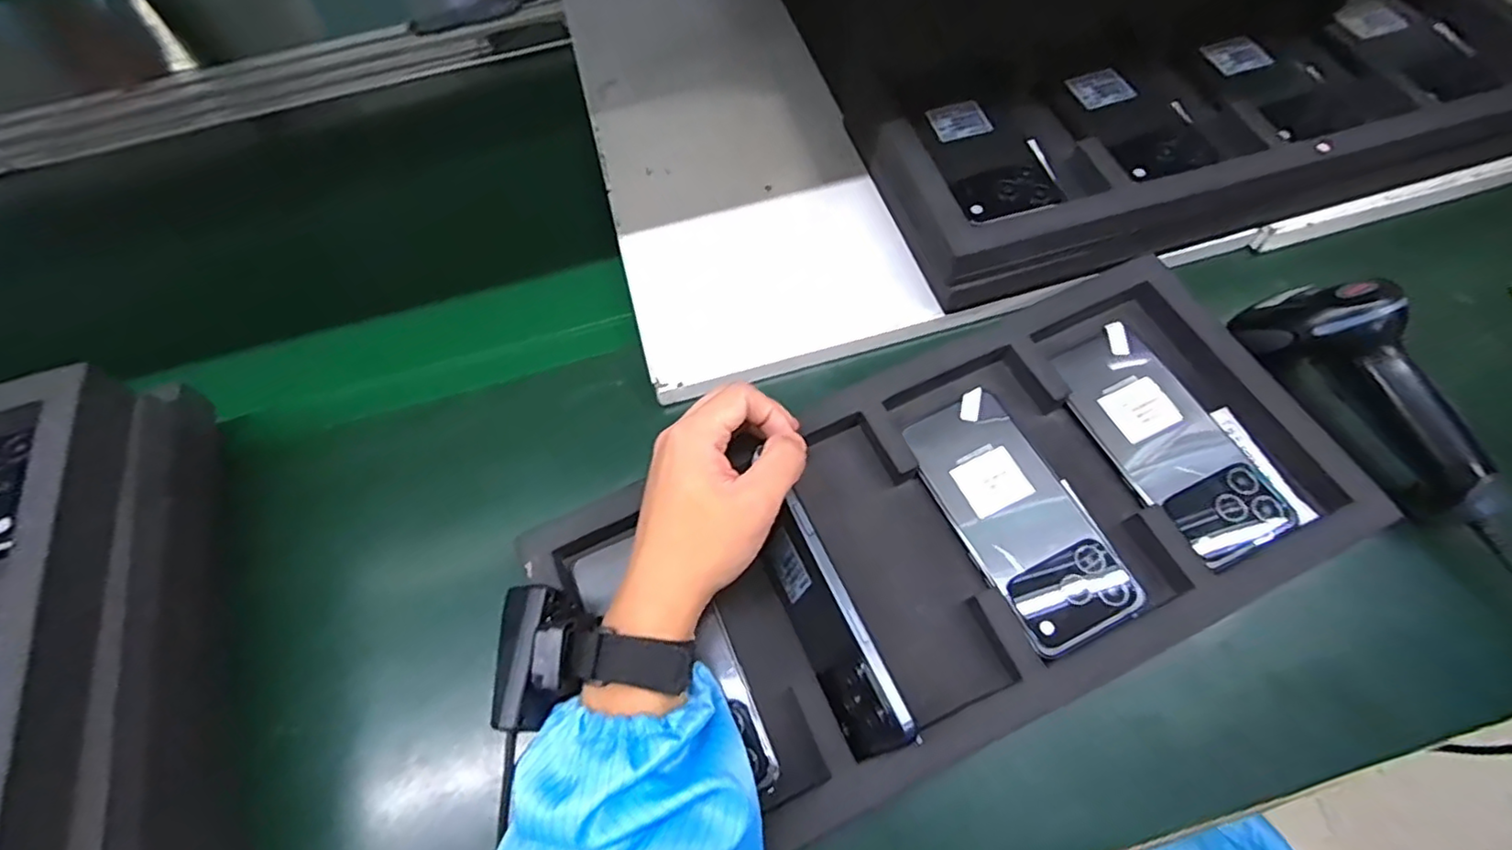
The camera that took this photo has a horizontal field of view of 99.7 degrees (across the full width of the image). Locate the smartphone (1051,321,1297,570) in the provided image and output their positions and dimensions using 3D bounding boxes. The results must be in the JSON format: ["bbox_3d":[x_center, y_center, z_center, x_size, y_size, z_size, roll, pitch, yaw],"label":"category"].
[{"bbox_3d":[0.267,0.005,0.417,0.074,0.008,0.166,-24,65,-8],"label":"smartphone"}]

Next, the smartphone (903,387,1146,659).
[{"bbox_3d":[0.164,0.054,0.399,0.081,0.006,0.162,-24,65,-8],"label":"smartphone"}]

